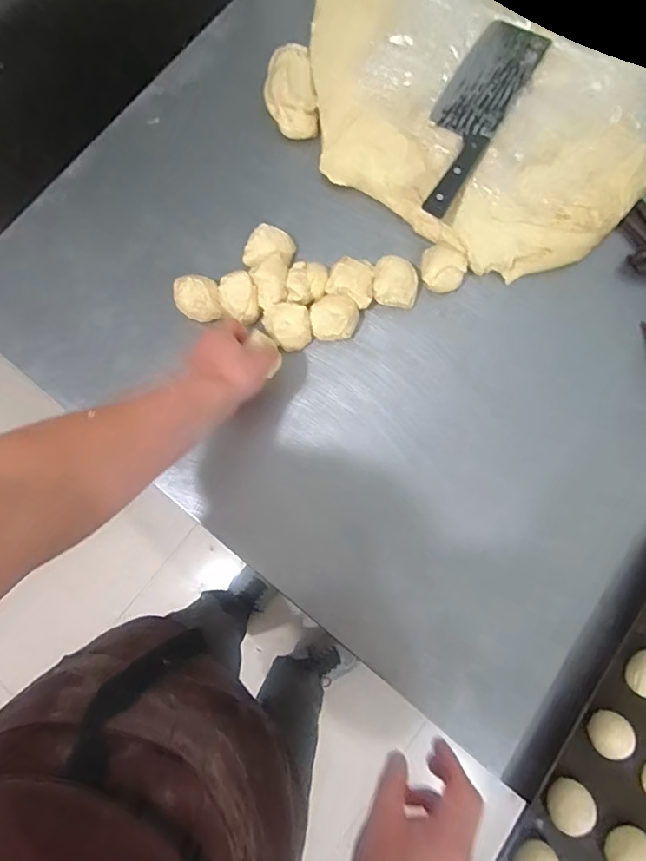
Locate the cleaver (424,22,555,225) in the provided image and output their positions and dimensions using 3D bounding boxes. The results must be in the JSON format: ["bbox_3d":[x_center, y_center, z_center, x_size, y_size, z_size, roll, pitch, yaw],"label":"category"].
[{"bbox_3d":[0.182,-0.396,0.599,0.084,0.017,0.282,31,83,7],"label":"cleaver"}]

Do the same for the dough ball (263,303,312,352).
[{"bbox_3d":[-0.044,-0.131,0.605,0.055,0.031,0.053,0,80,2],"label":"dough ball"}]

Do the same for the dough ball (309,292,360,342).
[{"bbox_3d":[0.015,-0.141,0.609,0.059,0.030,0.054,0,77,1],"label":"dough ball"}]

